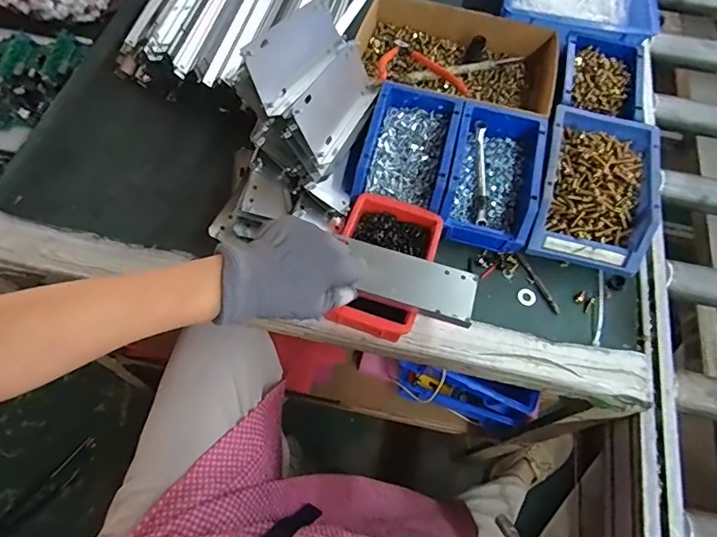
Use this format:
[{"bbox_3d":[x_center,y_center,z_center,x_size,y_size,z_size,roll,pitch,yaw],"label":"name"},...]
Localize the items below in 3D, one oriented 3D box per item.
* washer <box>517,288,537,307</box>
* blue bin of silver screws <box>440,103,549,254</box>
[{"bbox_3d":[0.193,0.033,0.545,0.021,0.004,0.020,1,66,-2],"label":"washer"},{"bbox_3d":[0.158,-0.114,0.561,0.101,0.055,0.176,14,66,4],"label":"blue bin of silver screws"}]

